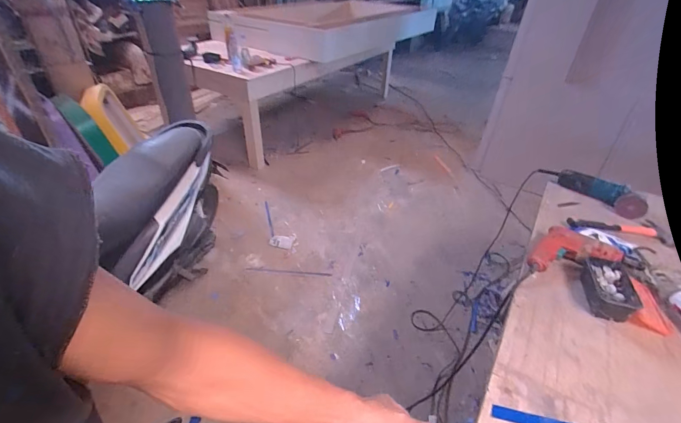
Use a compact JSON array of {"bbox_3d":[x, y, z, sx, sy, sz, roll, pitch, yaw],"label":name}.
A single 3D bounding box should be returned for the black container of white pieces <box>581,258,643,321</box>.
[{"bbox_3d":[0.595,0.173,0.764,0.086,0.055,0.145,15,38,19],"label":"black container of white pieces"}]

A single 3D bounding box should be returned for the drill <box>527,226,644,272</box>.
[{"bbox_3d":[0.595,0.092,0.855,0.255,0.056,0.108,1,35,1],"label":"drill"}]

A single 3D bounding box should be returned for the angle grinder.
[{"bbox_3d":[0.785,-0.074,1.063,0.081,0.065,0.287,-22,43,-29],"label":"angle grinder"}]

